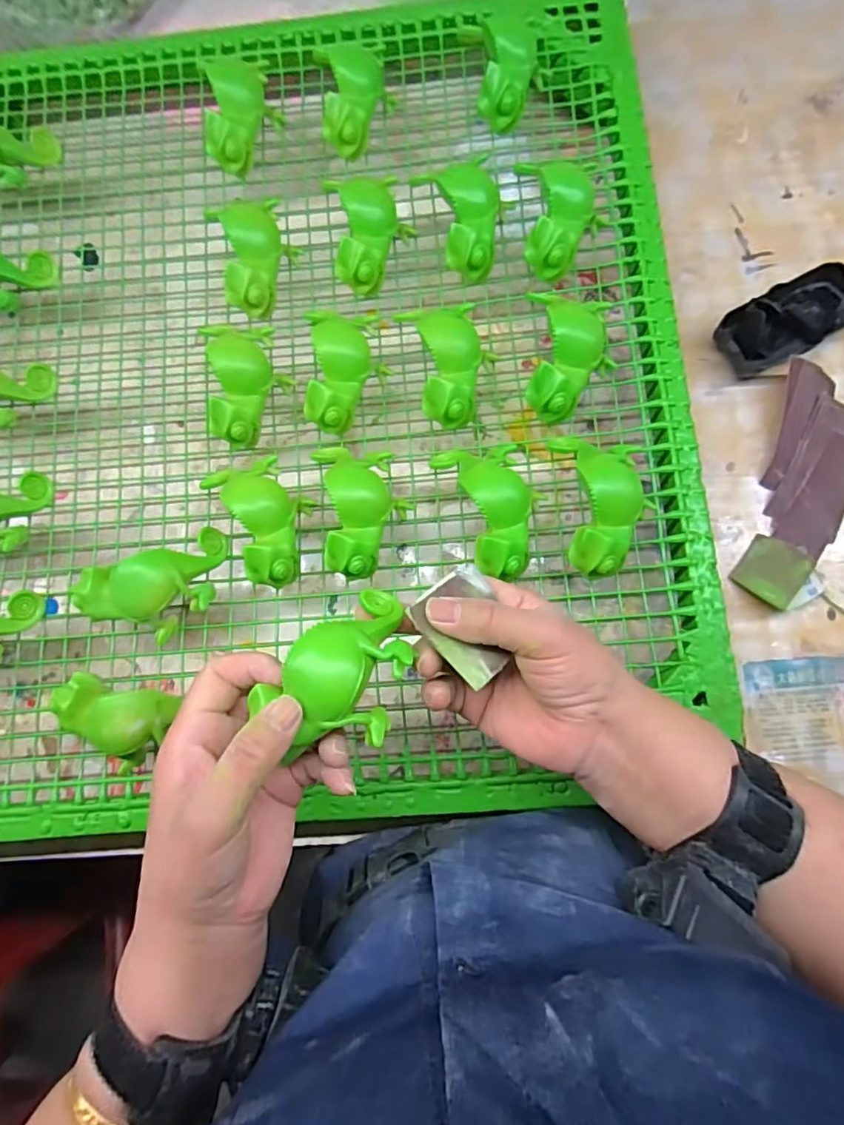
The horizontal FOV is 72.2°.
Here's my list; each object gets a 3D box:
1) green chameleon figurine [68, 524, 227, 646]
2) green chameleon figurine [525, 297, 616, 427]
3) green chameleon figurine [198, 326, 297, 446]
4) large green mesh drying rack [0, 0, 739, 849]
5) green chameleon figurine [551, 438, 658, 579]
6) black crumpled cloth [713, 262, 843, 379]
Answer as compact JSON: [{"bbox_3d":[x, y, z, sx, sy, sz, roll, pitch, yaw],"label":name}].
[{"bbox_3d":[-0.172,0.019,0.379,0.095,0.046,0.057,-26,80,-1],"label":"green chameleon figurine"},{"bbox_3d":[0.099,-0.141,0.385,0.060,0.041,0.094,9,81,5],"label":"green chameleon figurine"},{"bbox_3d":[-0.122,-0.128,0.404,0.051,0.050,0.092,-2,80,3],"label":"green chameleon figurine"},{"bbox_3d":[-0.123,-0.129,0.424,0.613,0.092,0.615,-3,80,3],"label":"large green mesh drying rack"},{"bbox_3d":[0.117,-0.040,0.367,0.052,0.042,0.095,-6,80,2],"label":"green chameleon figurine"},{"bbox_3d":[0.277,-0.182,0.438,0.109,0.032,0.051,-31,80,-2],"label":"black crumpled cloth"}]

